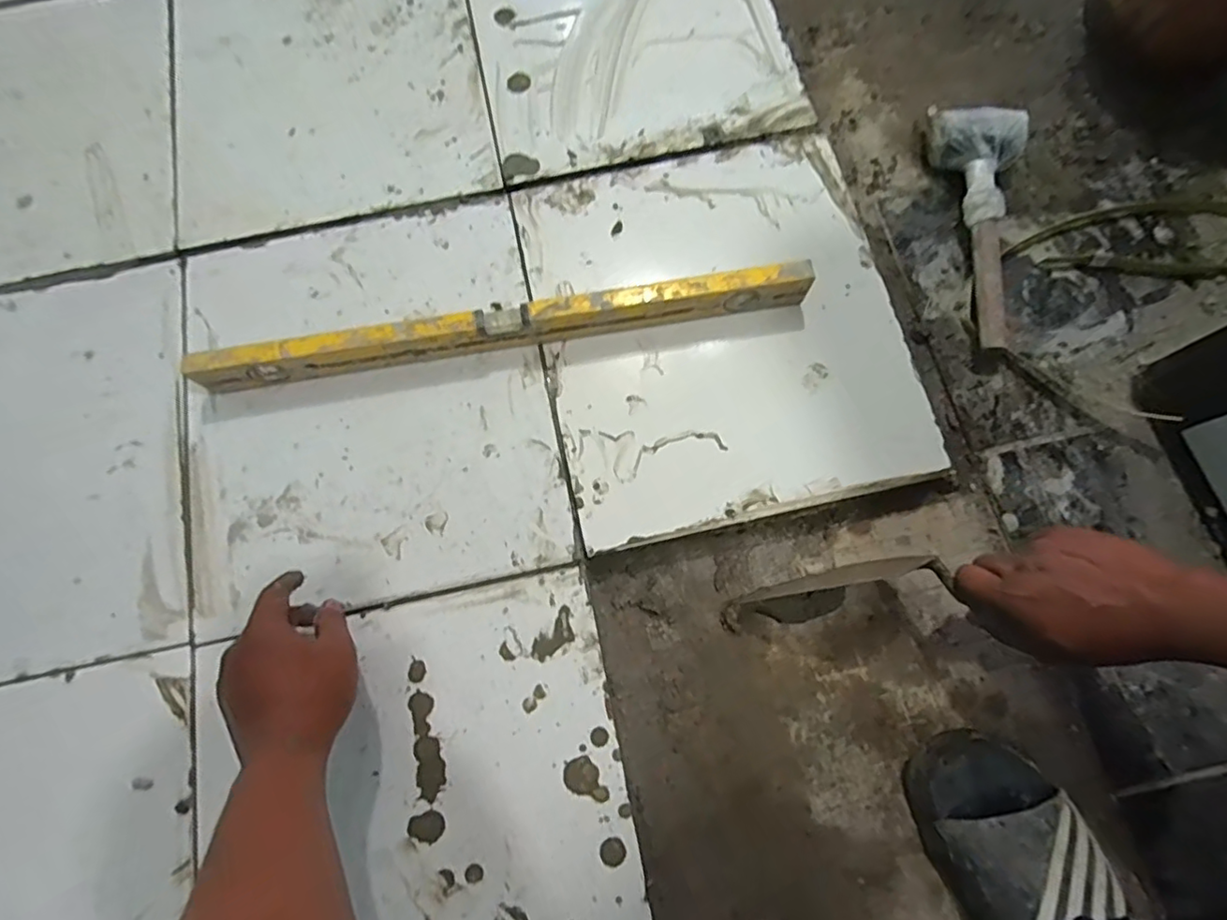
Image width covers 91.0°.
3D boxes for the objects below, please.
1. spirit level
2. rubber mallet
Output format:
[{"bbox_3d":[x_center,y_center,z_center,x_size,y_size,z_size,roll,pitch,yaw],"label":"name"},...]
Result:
[{"bbox_3d":[-0.104,-0.125,0.578,0.572,0.053,0.024,-8,73,0],"label":"spirit level"},{"bbox_3d":[0.397,-0.250,0.623,0.088,0.061,0.284,-5,73,1],"label":"rubber mallet"}]

